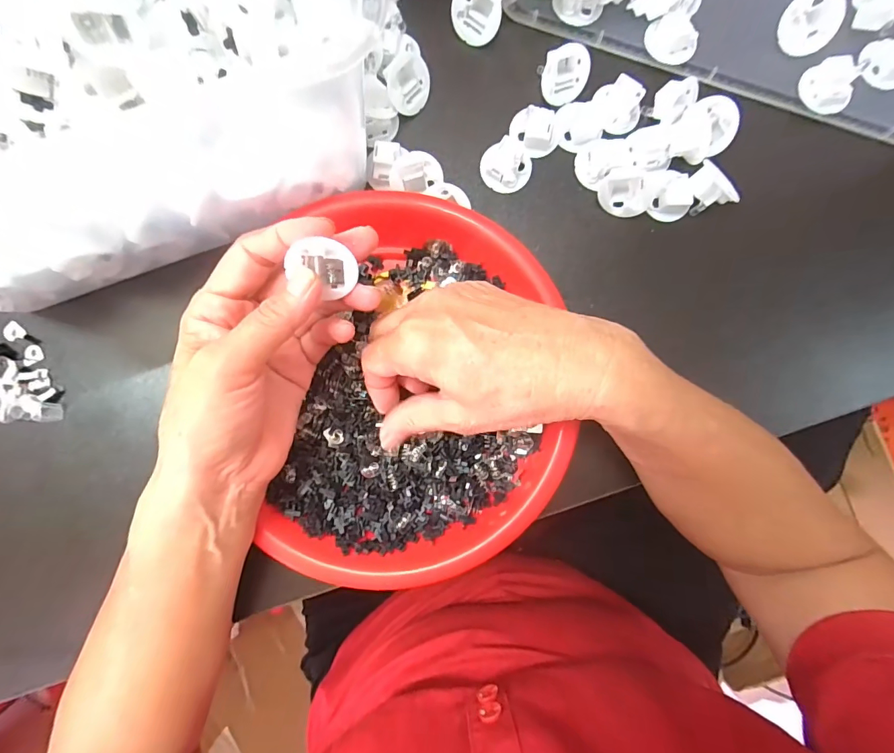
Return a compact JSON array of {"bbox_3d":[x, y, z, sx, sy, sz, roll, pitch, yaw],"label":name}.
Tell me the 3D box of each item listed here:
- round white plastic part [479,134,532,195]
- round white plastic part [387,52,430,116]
[{"bbox_3d":[0.038,-0.136,0.278,0.032,0.014,0.028,20,89,0],"label":"round white plastic part"},{"bbox_3d":[-0.027,-0.188,0.278,0.031,0.031,0.013,-29,48,-31],"label":"round white plastic part"}]

